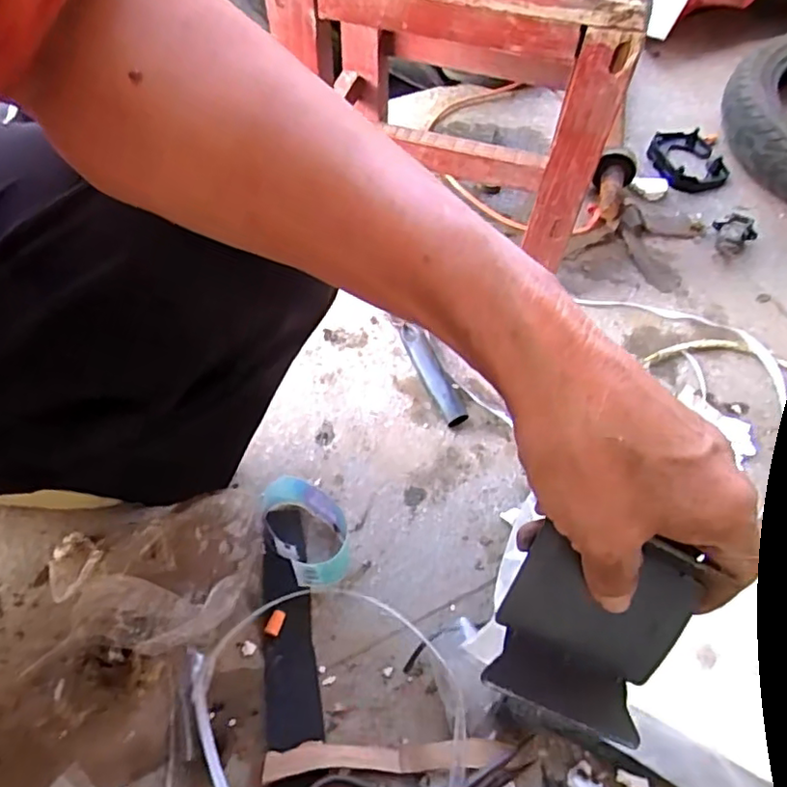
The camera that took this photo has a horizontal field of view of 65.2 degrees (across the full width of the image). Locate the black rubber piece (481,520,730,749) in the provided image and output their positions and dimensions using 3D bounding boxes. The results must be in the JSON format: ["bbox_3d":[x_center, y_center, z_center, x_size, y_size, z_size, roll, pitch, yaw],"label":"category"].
[{"bbox_3d":[0.081,0.096,0.251,0.069,0.027,0.073,19,103,8],"label":"black rubber piece"}]

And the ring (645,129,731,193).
[{"bbox_3d":[0.359,-0.284,0.752,0.083,0.020,0.096,0,58,-2],"label":"ring"}]

